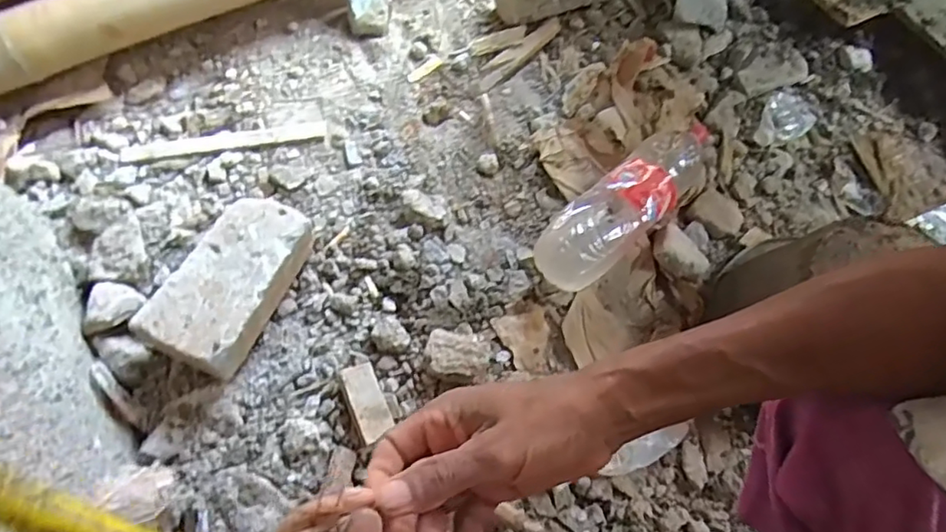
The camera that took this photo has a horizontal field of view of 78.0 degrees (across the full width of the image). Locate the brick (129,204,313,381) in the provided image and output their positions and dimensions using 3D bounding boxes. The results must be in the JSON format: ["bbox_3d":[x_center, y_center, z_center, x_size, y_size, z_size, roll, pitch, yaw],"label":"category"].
[{"bbox_3d":[-0.270,0.026,0.679,0.108,0.091,0.206,25,67,10],"label":"brick"}]

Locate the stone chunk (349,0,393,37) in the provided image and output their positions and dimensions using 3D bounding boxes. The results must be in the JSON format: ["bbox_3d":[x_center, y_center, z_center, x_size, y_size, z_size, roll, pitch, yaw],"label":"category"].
[{"bbox_3d":[-0.163,-0.399,0.910,0.073,0.046,0.076,-5,65,-3],"label":"stone chunk"}]

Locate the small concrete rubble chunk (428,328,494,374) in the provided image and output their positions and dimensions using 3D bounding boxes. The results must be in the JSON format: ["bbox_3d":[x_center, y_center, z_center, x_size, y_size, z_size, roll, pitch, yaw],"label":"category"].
[{"bbox_3d":[-0.018,0.106,0.682,0.074,0.036,0.054,13,65,5],"label":"small concrete rubble chunk"}]

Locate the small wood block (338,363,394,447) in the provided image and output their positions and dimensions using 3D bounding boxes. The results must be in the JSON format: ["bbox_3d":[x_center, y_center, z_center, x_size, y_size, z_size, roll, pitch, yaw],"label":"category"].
[{"bbox_3d":[-0.118,0.153,0.657,0.038,0.023,0.084,-22,67,-11],"label":"small wood block"}]

